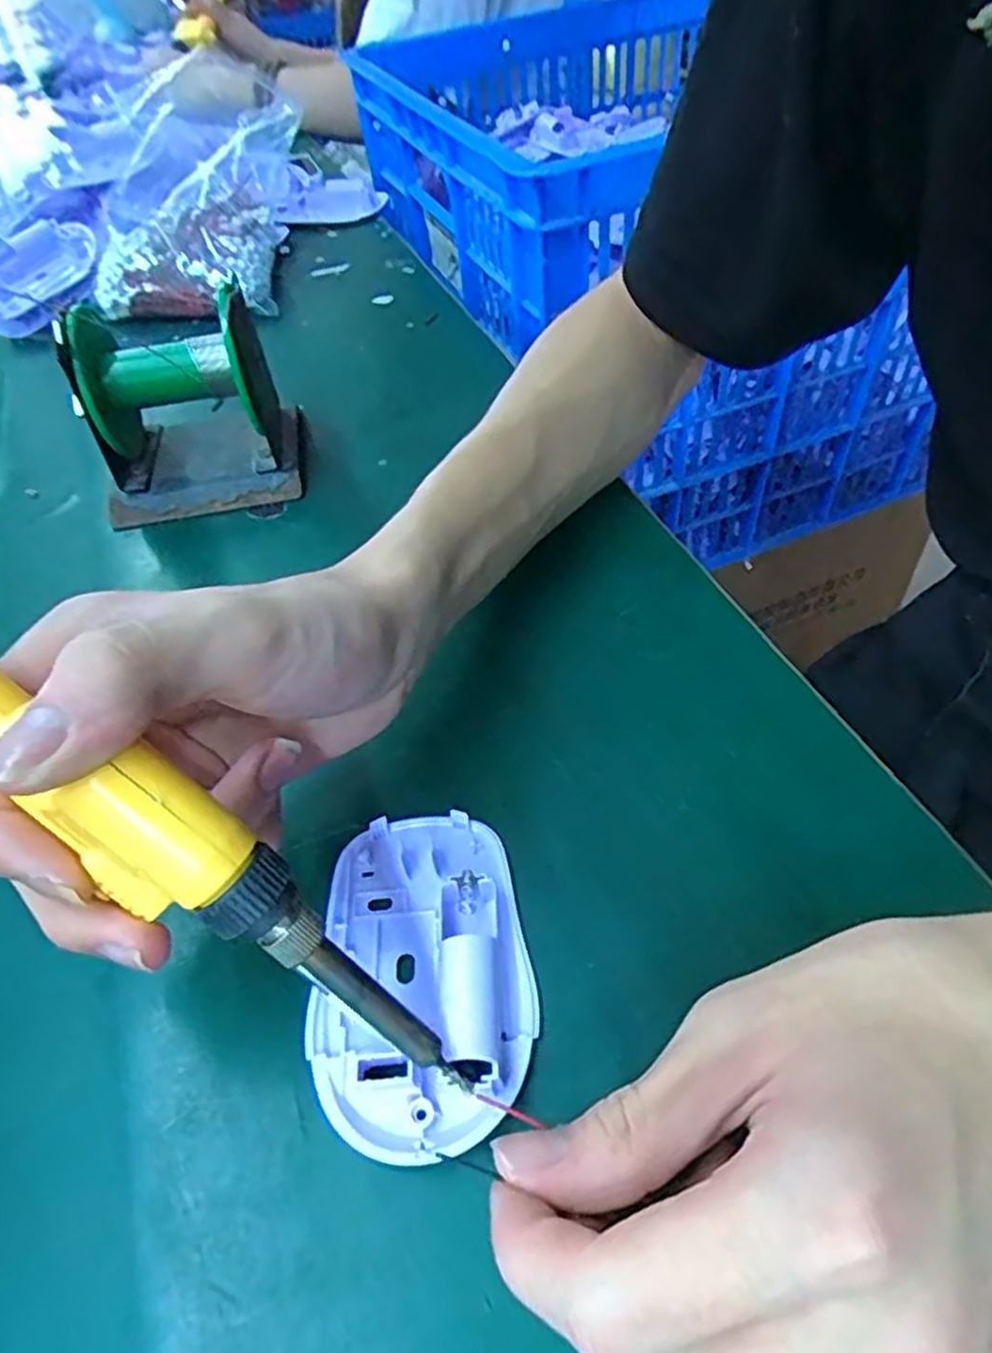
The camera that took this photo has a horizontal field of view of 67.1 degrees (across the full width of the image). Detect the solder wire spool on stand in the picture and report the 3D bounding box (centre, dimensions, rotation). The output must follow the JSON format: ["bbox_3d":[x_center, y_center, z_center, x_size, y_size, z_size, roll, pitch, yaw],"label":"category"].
[{"bbox_3d":[-0.153,-0.135,0.371,0.101,0.089,0.088,-18,49,-8],"label":"solder wire spool on stand"}]

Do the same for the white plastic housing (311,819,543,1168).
[{"bbox_3d":[-0.023,0.080,0.213,0.060,0.018,0.095,-10,48,-4],"label":"white plastic housing"}]

